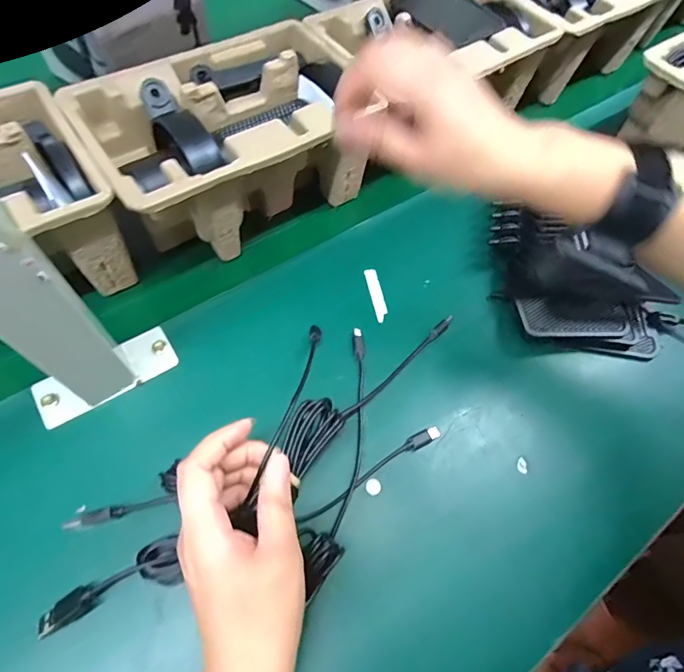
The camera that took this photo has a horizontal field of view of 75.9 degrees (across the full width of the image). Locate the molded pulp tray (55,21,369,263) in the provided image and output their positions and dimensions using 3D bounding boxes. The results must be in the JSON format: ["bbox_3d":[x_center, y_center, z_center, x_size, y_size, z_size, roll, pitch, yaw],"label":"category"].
[{"bbox_3d":[-0.090,-0.170,0.394,0.235,0.105,0.147,-32,67,-18],"label":"molded pulp tray"}]

